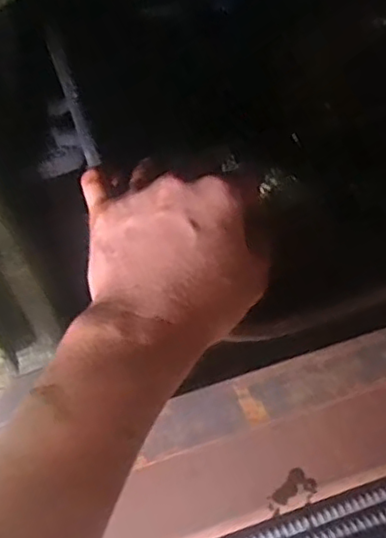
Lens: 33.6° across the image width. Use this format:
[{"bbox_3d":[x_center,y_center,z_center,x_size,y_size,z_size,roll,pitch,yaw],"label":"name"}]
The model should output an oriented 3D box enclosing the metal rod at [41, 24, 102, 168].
[{"bbox_3d":[-0.093,-0.133,0.486,0.011,0.012,0.149,-19,62,-6],"label":"metal rod"}]

